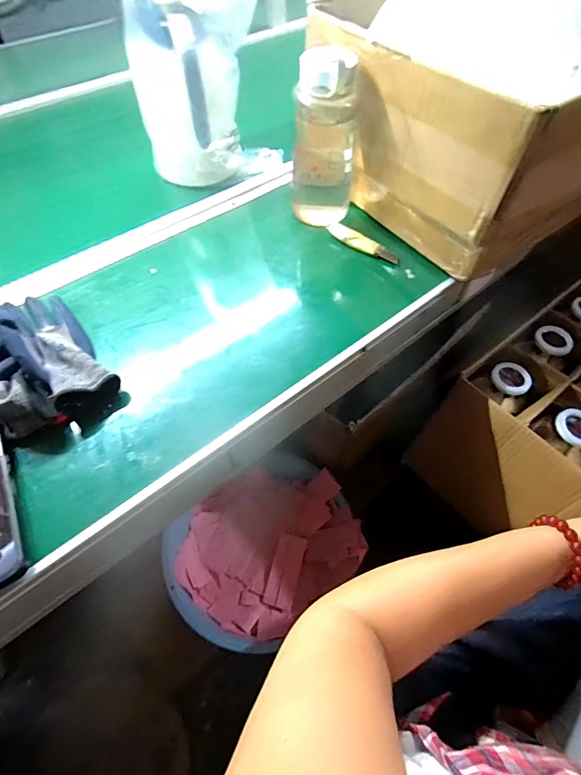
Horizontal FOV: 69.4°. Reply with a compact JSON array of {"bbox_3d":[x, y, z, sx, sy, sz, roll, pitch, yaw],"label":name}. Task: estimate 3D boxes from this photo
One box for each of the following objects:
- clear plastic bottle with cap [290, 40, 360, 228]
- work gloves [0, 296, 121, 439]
[{"bbox_3d":[0.049,-0.339,0.579,0.092,0.203,0.099,7,58,4],"label":"clear plastic bottle with cap"},{"bbox_3d":[-0.296,-0.032,0.456,0.146,0.057,0.192,-34,64,-20],"label":"work gloves"}]

